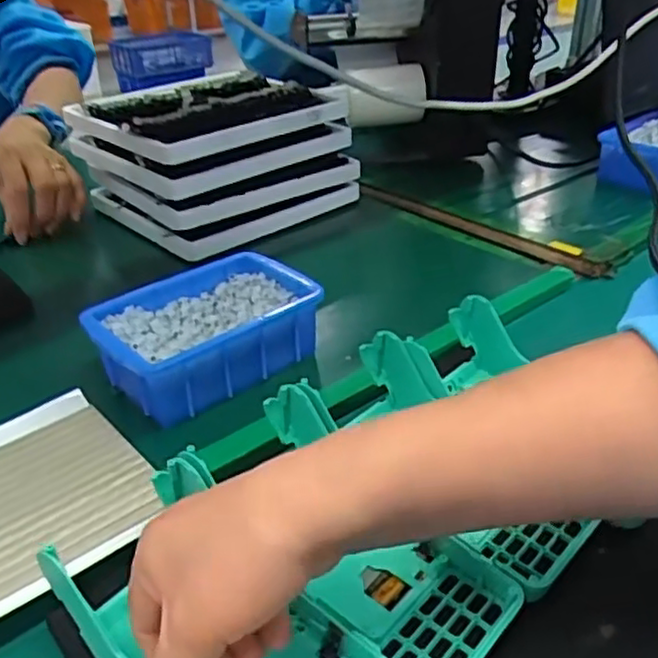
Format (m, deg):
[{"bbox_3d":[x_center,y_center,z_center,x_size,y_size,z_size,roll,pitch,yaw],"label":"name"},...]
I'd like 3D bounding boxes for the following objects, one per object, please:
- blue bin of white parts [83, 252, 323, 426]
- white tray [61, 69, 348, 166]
[{"bbox_3d":[-0.086,0.005,0.488,0.148,0.057,0.103,-26,41,-34],"label":"blue bin of white parts"},{"bbox_3d":[-0.124,-0.227,0.704,0.202,0.027,0.219,27,42,36],"label":"white tray"}]

